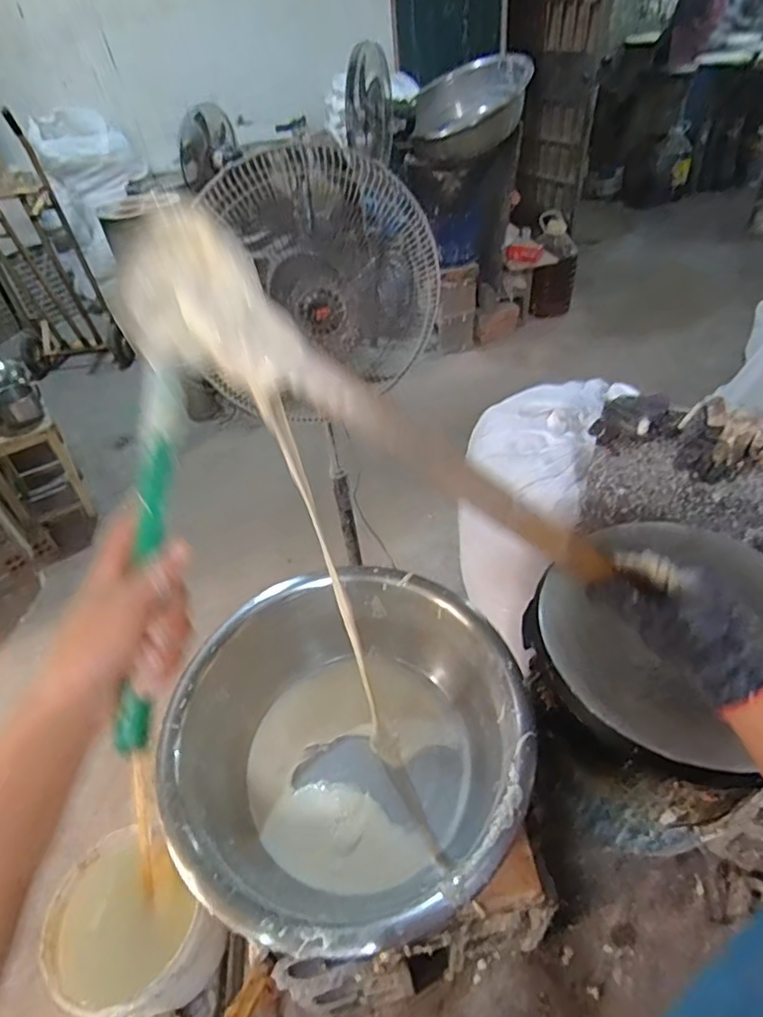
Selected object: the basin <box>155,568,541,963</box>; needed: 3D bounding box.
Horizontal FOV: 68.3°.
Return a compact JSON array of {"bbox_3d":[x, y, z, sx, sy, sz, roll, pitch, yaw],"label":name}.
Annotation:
[{"bbox_3d":[-0.041,0.360,0.829,0.472,0.214,0.471,-4,44,4],"label":"basin"}]

